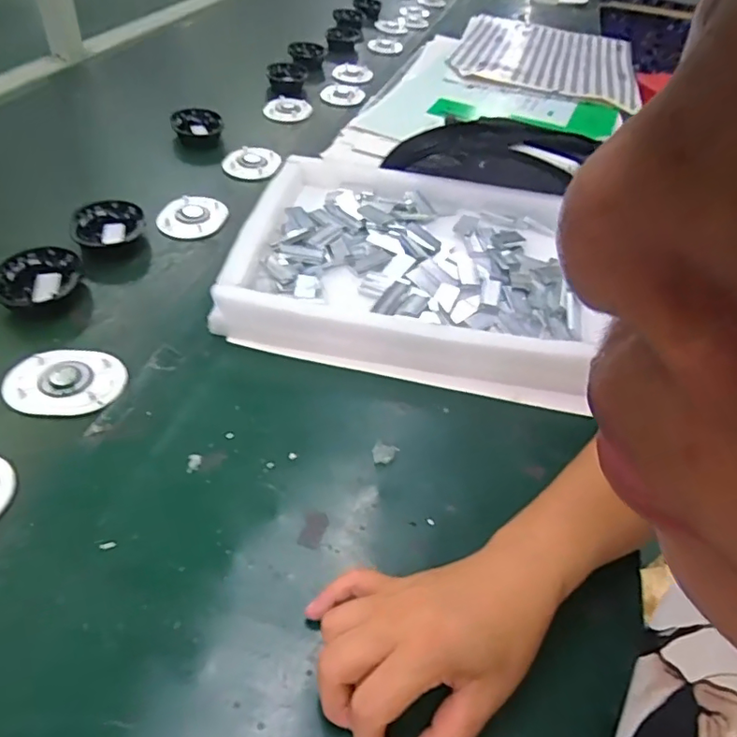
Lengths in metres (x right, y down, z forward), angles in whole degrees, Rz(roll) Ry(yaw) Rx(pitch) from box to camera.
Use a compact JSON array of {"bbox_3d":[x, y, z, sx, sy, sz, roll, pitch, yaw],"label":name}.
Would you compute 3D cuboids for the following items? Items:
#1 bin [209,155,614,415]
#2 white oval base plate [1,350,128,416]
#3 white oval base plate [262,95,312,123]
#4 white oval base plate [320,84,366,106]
[{"bbox_3d":[0.038,-0.116,0.590,0.338,0.046,0.314,12,45,5],"label":"bin"},{"bbox_3d":[-0.251,0.009,0.461,0.090,0.009,0.069,3,45,-5],"label":"white oval base plate"},{"bbox_3d":[-0.129,-0.424,0.904,0.068,0.014,0.100,11,43,2],"label":"white oval base plate"},{"bbox_3d":[-0.045,-0.482,0.984,0.076,0.009,0.094,6,43,-3],"label":"white oval base plate"}]

